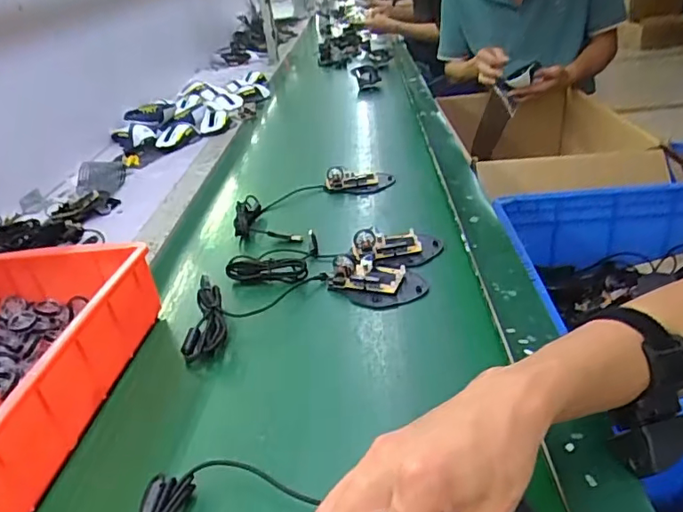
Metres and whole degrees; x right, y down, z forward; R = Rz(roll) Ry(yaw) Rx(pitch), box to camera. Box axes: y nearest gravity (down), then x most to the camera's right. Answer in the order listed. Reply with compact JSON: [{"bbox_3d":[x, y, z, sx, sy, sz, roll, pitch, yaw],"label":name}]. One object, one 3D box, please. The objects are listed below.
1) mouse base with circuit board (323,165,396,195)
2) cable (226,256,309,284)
[{"bbox_3d":[0.028,-0.117,0.815,0.107,0.032,0.058,-9,30,-3],"label":"mouse base with circuit board"},{"bbox_3d":[-0.086,0.016,0.612,0.092,0.027,0.018,1,30,13],"label":"cable"}]

